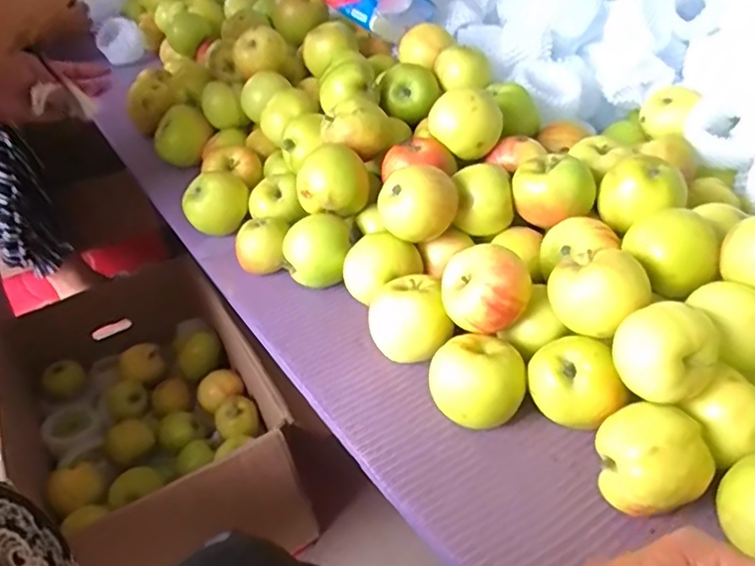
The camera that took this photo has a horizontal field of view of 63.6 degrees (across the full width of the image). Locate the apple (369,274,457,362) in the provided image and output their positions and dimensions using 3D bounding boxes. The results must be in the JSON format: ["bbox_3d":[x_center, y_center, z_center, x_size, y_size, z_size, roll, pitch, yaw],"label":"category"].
[{"bbox_3d":[0.024,0.029,0.479,0.064,0.060,0.062,-5,41,-4],"label":"apple"}]

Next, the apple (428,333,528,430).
[{"bbox_3d":[0.070,0.071,0.429,0.061,0.058,0.061,-1,41,0],"label":"apple"}]

